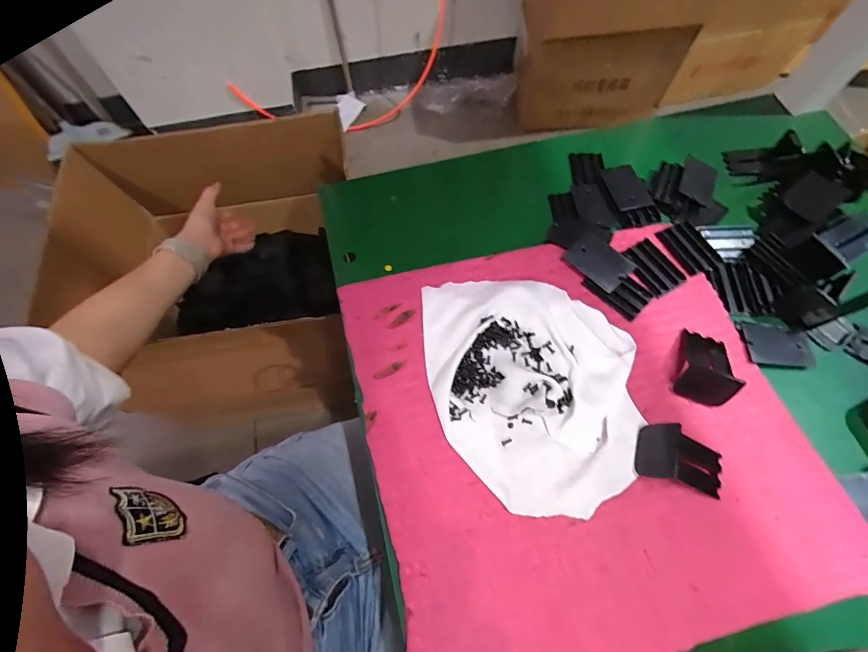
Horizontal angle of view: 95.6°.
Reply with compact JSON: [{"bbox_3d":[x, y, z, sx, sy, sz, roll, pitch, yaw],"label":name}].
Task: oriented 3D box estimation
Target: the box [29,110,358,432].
[{"bbox_3d":[-0.455,-0.101,0.957,0.556,0.535,0.548,-10,66,-3],"label":"box"}]

